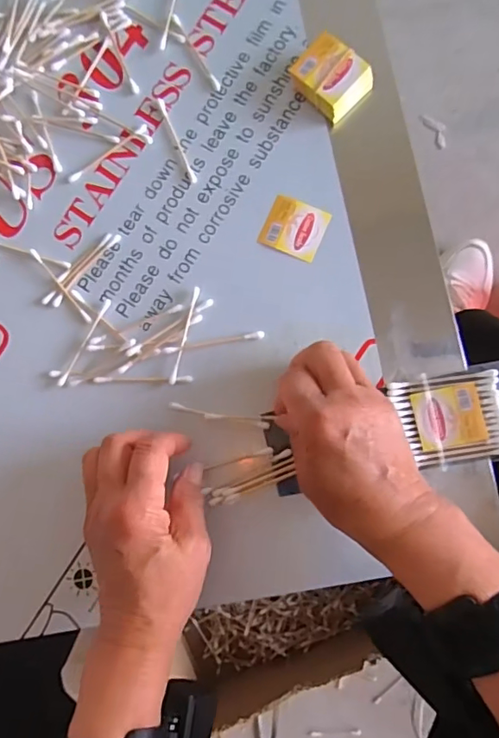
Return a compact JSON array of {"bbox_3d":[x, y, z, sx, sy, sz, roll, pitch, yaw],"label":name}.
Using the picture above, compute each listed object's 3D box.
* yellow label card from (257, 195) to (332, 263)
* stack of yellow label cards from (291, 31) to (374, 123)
[{"bbox_3d":[0.033,-0.104,0.380,0.043,0.004,0.039,24,86,7],"label":"yellow label card"},{"bbox_3d":[0.060,-0.212,0.380,0.049,0.020,0.044,39,88,8],"label":"stack of yellow label cards"}]

